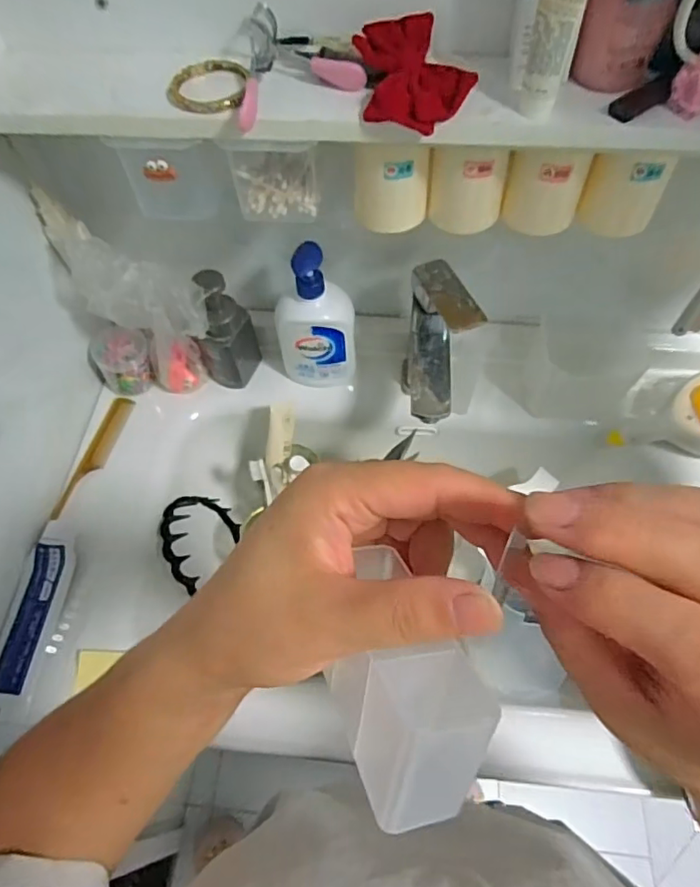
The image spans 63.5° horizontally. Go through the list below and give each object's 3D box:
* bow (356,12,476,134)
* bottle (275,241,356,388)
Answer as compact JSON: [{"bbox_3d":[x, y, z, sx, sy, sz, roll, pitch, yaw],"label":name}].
[{"bbox_3d":[0.043,-0.260,0.395,0.072,0.029,0.085,-9,60,-3],"label":"bow"},{"bbox_3d":[-0.039,-0.139,0.634,0.088,0.181,0.048,-9,60,-3],"label":"bottle"}]

